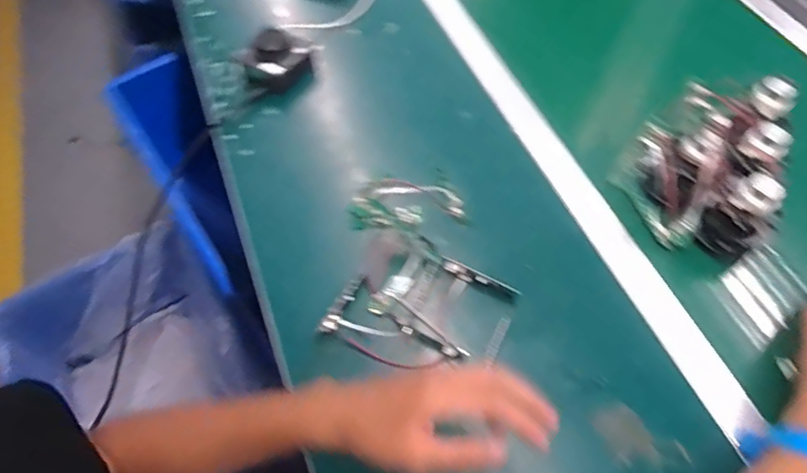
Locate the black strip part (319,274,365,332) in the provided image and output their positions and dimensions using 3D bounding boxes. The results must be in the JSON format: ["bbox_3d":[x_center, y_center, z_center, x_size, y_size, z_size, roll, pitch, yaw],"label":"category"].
[{"bbox_3d":[-0.059,0.066,0.516,0.014,0.012,0.068,24,62,14],"label":"black strip part"}]

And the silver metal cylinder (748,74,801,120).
[{"bbox_3d":[0.411,-0.155,0.583,0.039,0.031,0.041,0,59,0],"label":"silver metal cylinder"}]

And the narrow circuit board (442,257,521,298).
[{"bbox_3d":[0.077,0.044,0.534,0.083,0.014,0.011,25,62,15],"label":"narrow circuit board"}]

